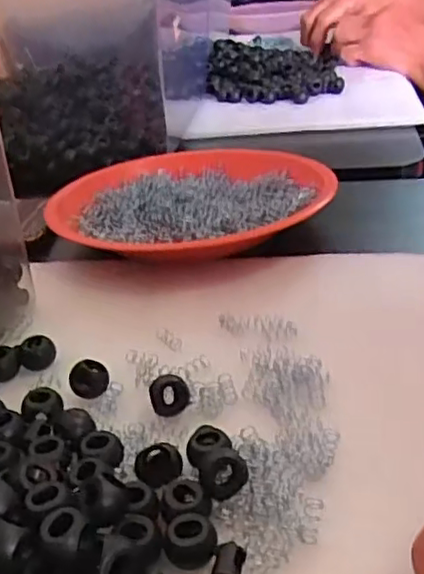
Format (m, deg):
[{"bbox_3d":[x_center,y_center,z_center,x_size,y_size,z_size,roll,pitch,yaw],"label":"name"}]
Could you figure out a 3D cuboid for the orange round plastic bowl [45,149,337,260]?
[{"bbox_3d":[-0.014,-0.060,0.455,0.182,0.025,0.193,-4,30,2],"label":"orange round plastic bowl"}]

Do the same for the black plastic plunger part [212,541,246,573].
[{"bbox_3d":[0.005,0.090,0.210,0.009,0.005,0.014,4,32,15],"label":"black plastic plunger part"}]

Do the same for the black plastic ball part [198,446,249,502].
[{"bbox_3d":[0.004,0.067,0.234,0.017,0.014,0.013,-6,30,-1],"label":"black plastic ball part"}]

